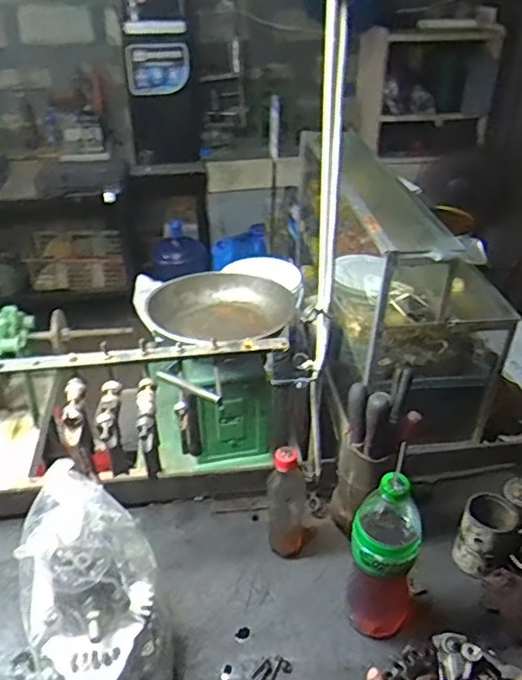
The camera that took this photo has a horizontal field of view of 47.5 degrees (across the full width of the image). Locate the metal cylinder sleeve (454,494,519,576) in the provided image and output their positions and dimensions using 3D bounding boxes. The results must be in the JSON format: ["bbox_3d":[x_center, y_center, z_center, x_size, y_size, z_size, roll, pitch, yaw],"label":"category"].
[{"bbox_3d":[0.319,0.278,0.847,0.071,0.098,0.079,17,38,23],"label":"metal cylinder sleeve"}]

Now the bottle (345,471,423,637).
[{"bbox_3d":[0.153,0.260,0.723,0.082,0.265,0.081,14,37,19],"label":"bottle"}]

